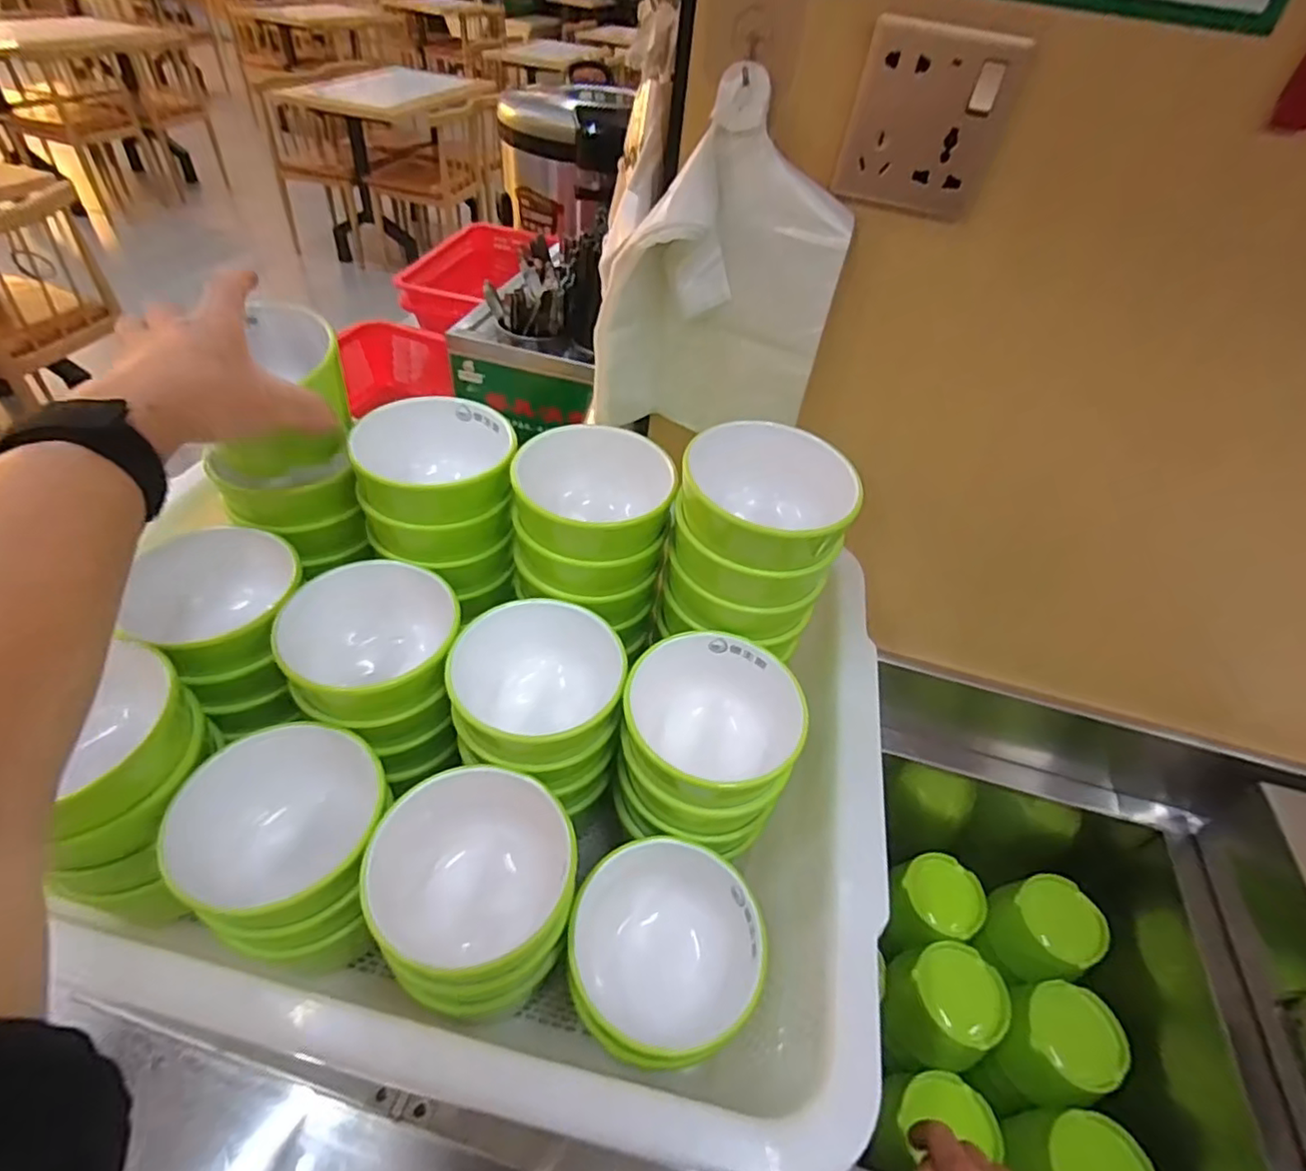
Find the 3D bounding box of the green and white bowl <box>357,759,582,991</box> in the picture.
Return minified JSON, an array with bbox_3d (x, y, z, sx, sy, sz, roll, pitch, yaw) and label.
[{"bbox_3d":[-0.097,0.164,0.372,0.105,0.059,0.095,28,48,20],"label":"green and white bowl"}]

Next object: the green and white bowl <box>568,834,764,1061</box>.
[{"bbox_3d":[0.009,0.210,0.386,0.106,0.068,0.102,3,44,-3],"label":"green and white bowl"}]

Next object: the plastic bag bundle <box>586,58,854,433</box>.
[{"bbox_3d":[0.042,-0.206,0.457,0.156,0.218,0.055,5,44,-2],"label":"plastic bag bundle"}]

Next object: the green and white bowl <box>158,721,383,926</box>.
[{"bbox_3d":[-0.208,0.141,0.382,0.100,0.068,0.097,3,44,-3],"label":"green and white bowl"}]

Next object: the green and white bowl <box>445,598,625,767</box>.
[{"bbox_3d":[-0.074,0.068,0.427,0.103,0.068,0.105,3,44,-3],"label":"green and white bowl"}]

